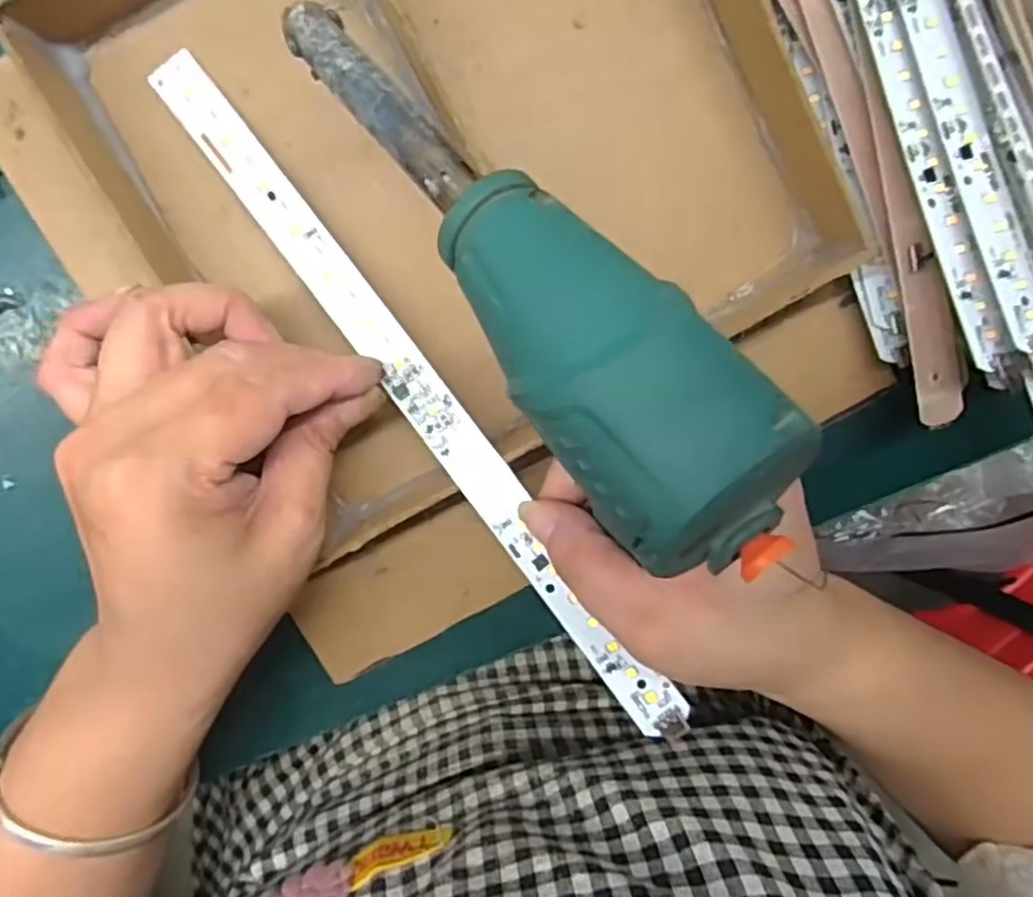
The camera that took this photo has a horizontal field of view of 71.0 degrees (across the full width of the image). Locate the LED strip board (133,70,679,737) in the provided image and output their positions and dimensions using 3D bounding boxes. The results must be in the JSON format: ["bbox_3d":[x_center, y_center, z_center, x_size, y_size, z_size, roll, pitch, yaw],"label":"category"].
[{"bbox_3d":[-0.037,-0.021,0.248,0.017,0.008,0.282,-38,85,3],"label":"LED strip board"}]

